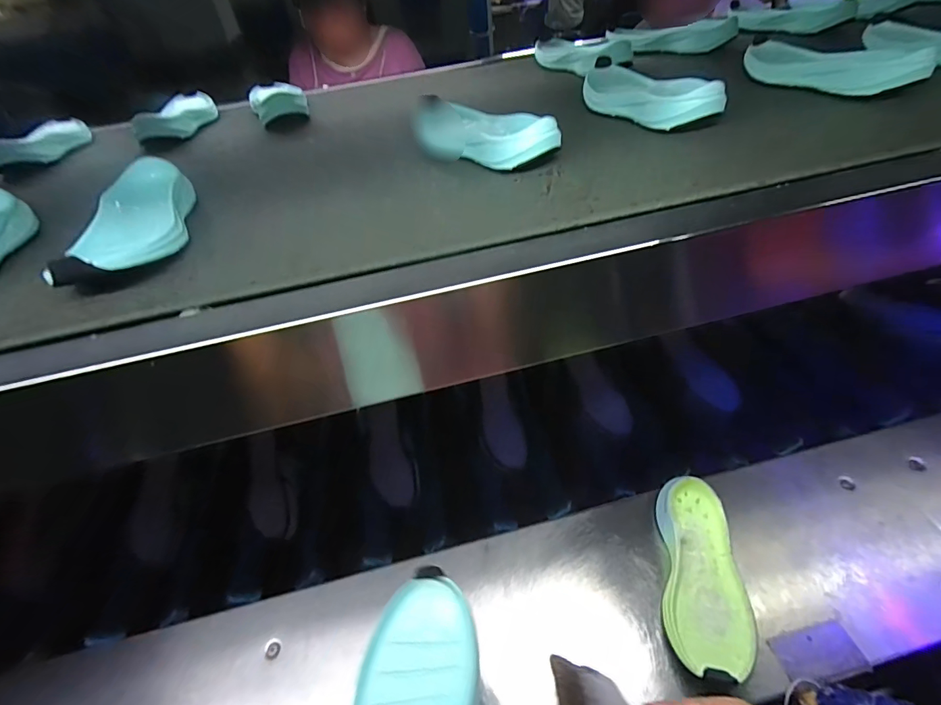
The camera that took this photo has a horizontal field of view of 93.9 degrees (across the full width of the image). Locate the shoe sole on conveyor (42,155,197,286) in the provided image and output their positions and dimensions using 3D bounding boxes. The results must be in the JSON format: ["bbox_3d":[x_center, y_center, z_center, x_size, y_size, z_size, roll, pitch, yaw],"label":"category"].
[{"bbox_3d":[-0.309,-0.125,0.406,0.079,0.036,0.219,-15,45,-9],"label":"shoe sole on conveyor"}]

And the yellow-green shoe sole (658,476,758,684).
[{"bbox_3d":[0.274,0.260,0.519,0.090,0.044,0.218,6,45,12],"label":"yellow-green shoe sole"}]

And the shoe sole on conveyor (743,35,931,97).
[{"bbox_3d":[0.430,-0.363,0.555,0.074,0.043,0.237,-17,45,-11],"label":"shoe sole on conveyor"}]

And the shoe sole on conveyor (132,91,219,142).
[{"bbox_3d":[-0.463,-0.386,0.707,0.069,0.036,0.217,-7,44,0],"label":"shoe sole on conveyor"}]

